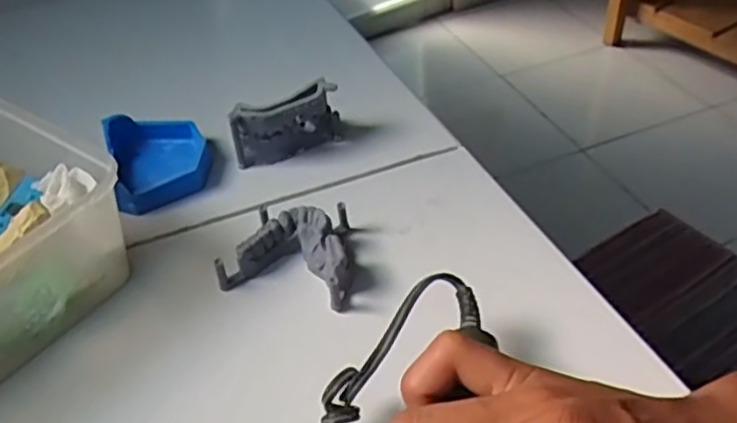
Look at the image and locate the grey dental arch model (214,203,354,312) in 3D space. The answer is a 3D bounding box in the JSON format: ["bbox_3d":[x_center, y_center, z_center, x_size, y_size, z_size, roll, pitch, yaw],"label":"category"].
[{"bbox_3d":[-0.039,0.019,0.374,0.068,0.024,0.058,9,43,15],"label":"grey dental arch model"}]

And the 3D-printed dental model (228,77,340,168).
[{"bbox_3d":[-0.053,-0.056,0.449,0.071,0.047,0.017,-20,44,-17],"label":"3D-printed dental model"}]

